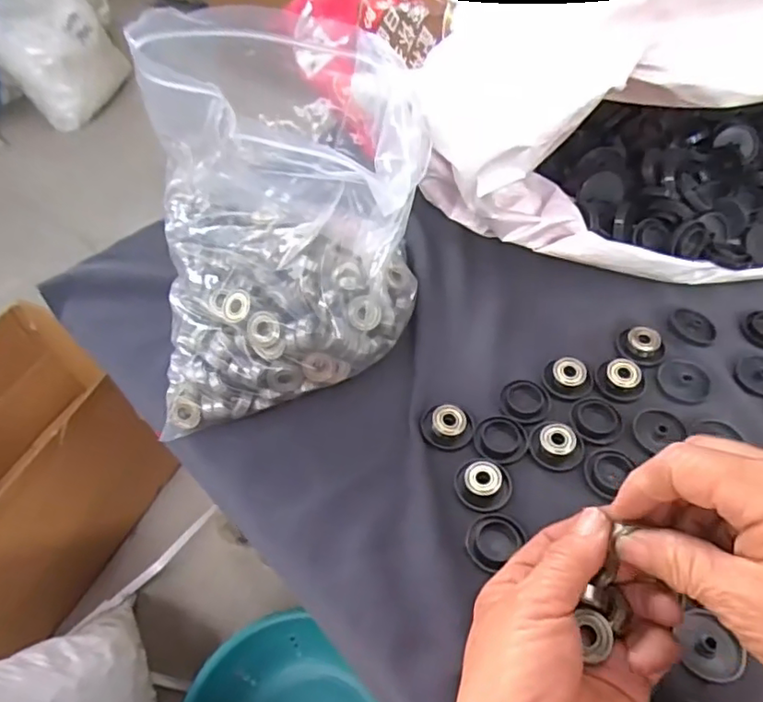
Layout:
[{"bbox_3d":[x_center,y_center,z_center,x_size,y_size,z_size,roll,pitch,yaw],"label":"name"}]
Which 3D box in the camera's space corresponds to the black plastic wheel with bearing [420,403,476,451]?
[{"bbox_3d":[0.042,0.047,0.386,0.034,0.012,0.028,8,53,8],"label":"black plastic wheel with bearing"}]

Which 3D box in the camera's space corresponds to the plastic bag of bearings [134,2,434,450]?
[{"bbox_3d":[-0.065,-0.081,0.393,0.173,0.168,0.195,-6,52,-2],"label":"plastic bag of bearings"}]

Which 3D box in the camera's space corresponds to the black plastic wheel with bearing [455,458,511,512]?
[{"bbox_3d":[0.062,0.078,0.363,0.033,0.011,0.035,-1,52,2],"label":"black plastic wheel with bearing"}]

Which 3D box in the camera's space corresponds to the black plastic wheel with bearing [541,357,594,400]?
[{"bbox_3d":[0.125,0.019,0.404,0.033,0.013,0.027,19,55,16],"label":"black plastic wheel with bearing"}]

